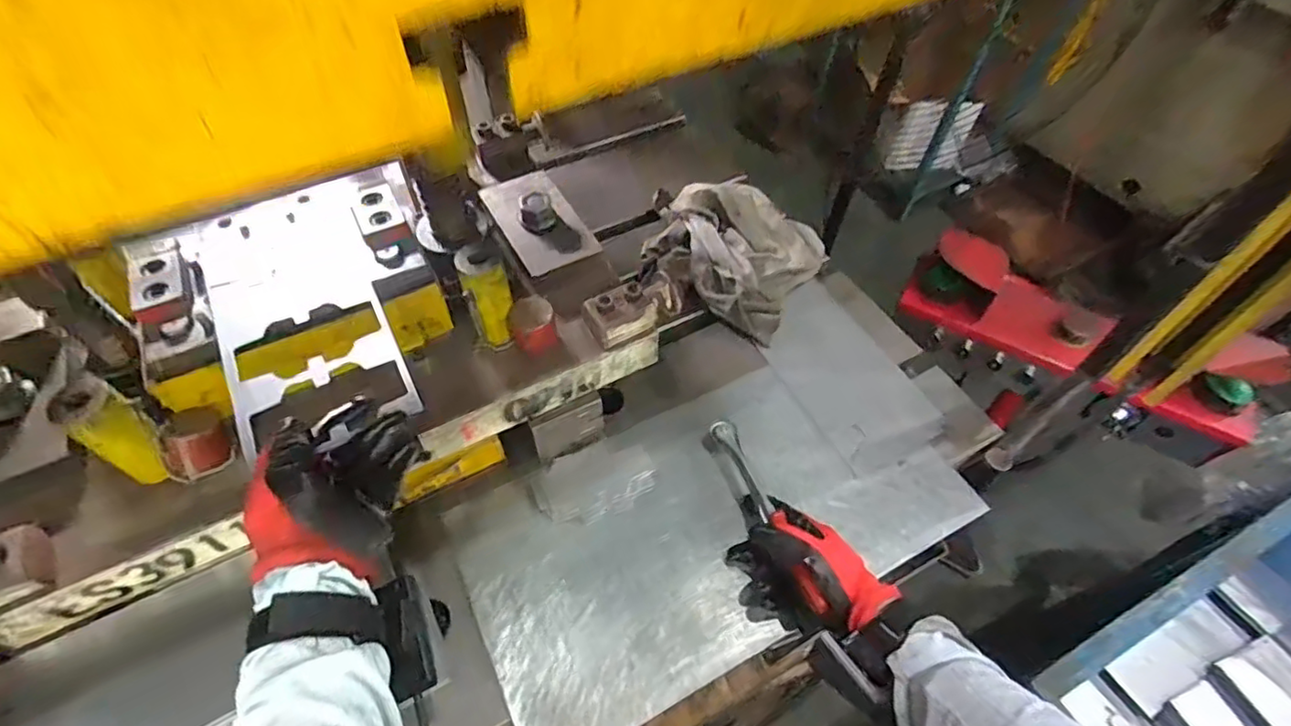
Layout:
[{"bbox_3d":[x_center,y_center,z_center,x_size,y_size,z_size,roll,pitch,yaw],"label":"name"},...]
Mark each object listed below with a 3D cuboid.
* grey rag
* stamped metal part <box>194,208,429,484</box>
[{"bbox_3d":[0.104,-0.150,0.811,0.225,0.078,0.193,25,57,18],"label":"grey rag"},{"bbox_3d":[-0.274,-0.037,0.505,0.128,0.008,0.247,-24,58,-18],"label":"stamped metal part"}]

